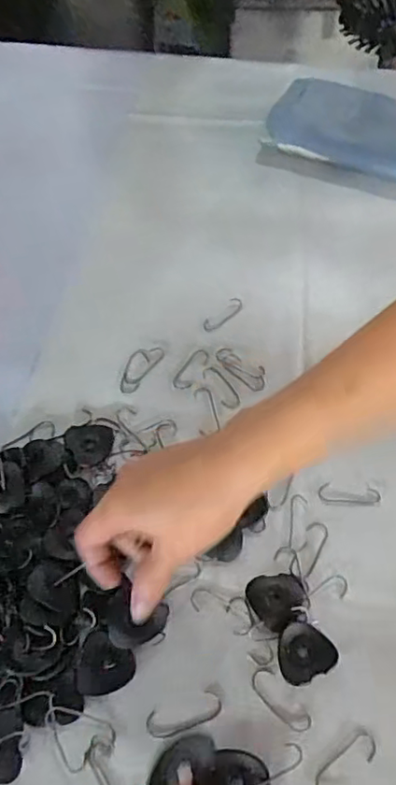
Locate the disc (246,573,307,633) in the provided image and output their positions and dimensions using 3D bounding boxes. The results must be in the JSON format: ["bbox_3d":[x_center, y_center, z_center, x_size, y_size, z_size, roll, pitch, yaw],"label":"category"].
[{"bbox_3d":[0.051,0.132,0.385,0.035,0.004,0.034,0,58,1],"label":"disc"}]

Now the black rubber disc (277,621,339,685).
[{"bbox_3d":[0.066,0.159,0.366,0.035,0.004,0.032,0,58,1],"label":"black rubber disc"}]

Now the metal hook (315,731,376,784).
[{"bbox_3d":[0.085,0.213,0.338,0.043,0.004,0.016,-34,63,-18],"label":"metal hook"}]

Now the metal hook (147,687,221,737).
[{"bbox_3d":[-0.008,0.190,0.349,0.046,0.004,0.016,-18,60,-10],"label":"metal hook"}]

